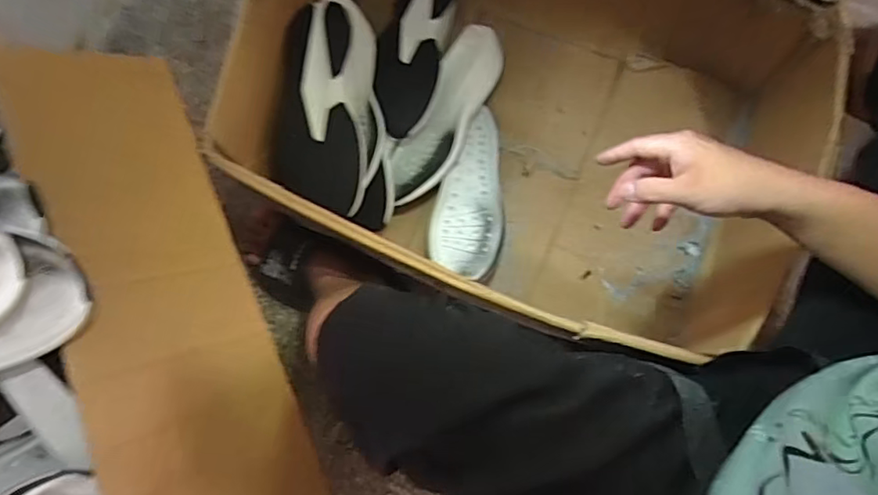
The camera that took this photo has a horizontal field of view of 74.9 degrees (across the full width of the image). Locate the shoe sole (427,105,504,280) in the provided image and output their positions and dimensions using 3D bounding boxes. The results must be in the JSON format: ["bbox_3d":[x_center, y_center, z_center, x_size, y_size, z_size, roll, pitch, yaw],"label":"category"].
[{"bbox_3d":[0.052,-0.087,0.907,0.107,0.057,0.279,10,77,3],"label":"shoe sole"}]

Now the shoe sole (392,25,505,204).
[{"bbox_3d":[0.008,-0.205,0.893,0.088,0.069,0.294,30,79,7],"label":"shoe sole"}]

